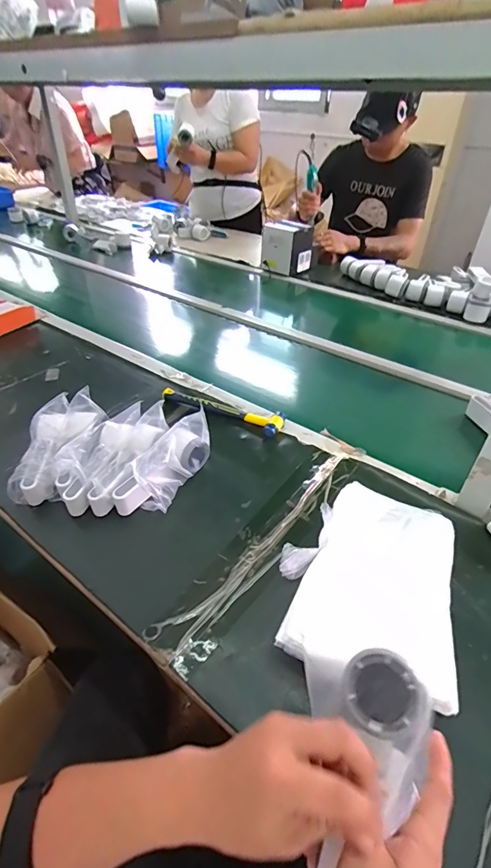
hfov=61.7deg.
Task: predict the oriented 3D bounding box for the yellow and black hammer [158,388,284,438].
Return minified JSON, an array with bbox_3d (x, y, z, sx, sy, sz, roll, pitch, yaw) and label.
[{"bbox_3d":[-0.047,-0.043,0.768,0.242,0.028,0.055,15,41,16],"label":"yellow and black hammer"}]

